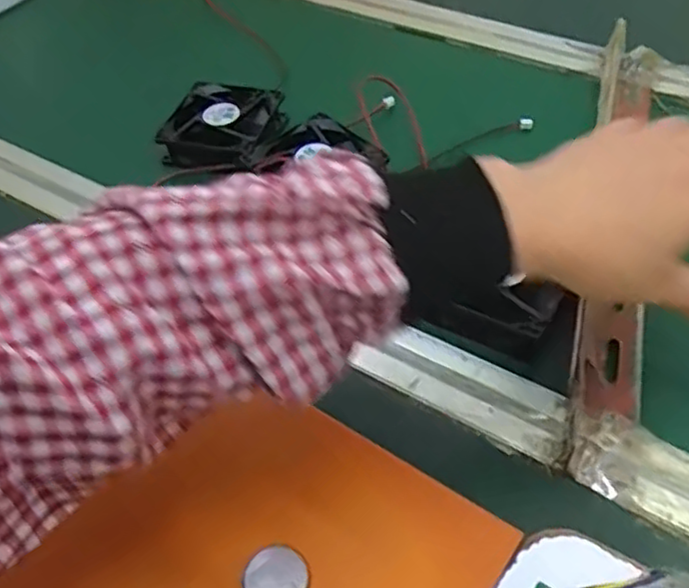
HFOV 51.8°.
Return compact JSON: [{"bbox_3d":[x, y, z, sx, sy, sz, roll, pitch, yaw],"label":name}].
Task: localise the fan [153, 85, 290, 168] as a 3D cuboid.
[{"bbox_3d":[-0.095,-0.133,0.561,0.077,0.027,0.088,14,51,18],"label":"fan"}]

